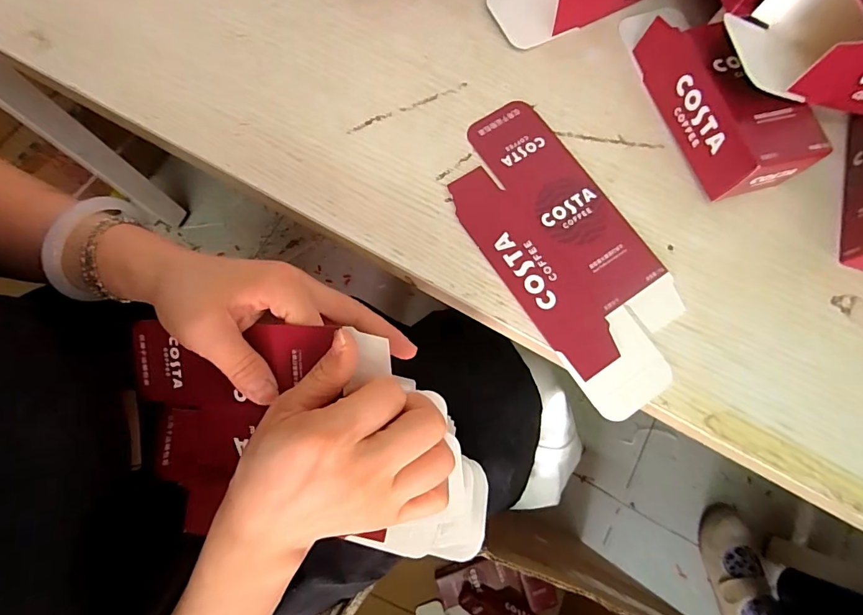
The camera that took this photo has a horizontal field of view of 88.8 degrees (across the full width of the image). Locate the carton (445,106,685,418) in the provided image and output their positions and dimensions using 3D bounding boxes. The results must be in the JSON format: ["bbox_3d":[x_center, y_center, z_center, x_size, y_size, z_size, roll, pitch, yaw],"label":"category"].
[{"bbox_3d":[0.087,-0.039,0.288,0.092,0.004,0.208,-33,80,-8],"label":"carton"}]

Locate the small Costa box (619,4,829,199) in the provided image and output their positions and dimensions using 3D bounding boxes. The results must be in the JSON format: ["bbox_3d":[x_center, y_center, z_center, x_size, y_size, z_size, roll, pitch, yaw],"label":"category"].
[{"bbox_3d":[0.188,-0.152,0.297,0.056,0.045,0.157,-19,78,-5],"label":"small Costa box"}]

